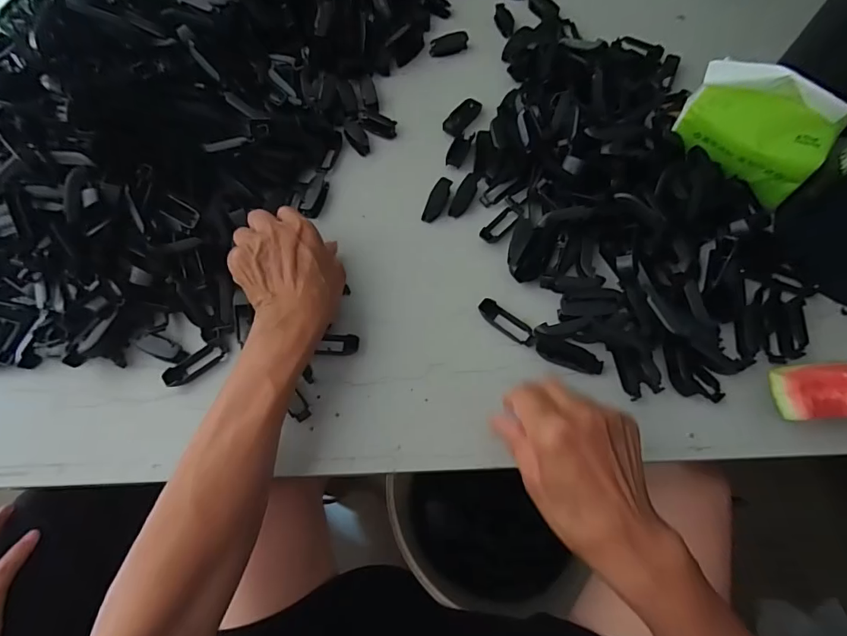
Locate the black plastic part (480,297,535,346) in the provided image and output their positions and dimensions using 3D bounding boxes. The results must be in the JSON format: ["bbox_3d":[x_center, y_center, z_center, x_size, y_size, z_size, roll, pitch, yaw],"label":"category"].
[{"bbox_3d":[0.074,0.004,0.391,0.056,0.010,0.018,34,71,17],"label":"black plastic part"}]

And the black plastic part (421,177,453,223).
[{"bbox_3d":[0.014,-0.119,0.447,0.016,0.013,0.048,20,68,12],"label":"black plastic part"}]

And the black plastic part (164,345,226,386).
[{"bbox_3d":[-0.199,0.041,0.388,0.052,0.014,0.019,-34,68,-12],"label":"black plastic part"}]

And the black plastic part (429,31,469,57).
[{"bbox_3d":[0.032,-0.342,0.550,0.049,0.013,0.018,-18,65,-5],"label":"black plastic part"}]

